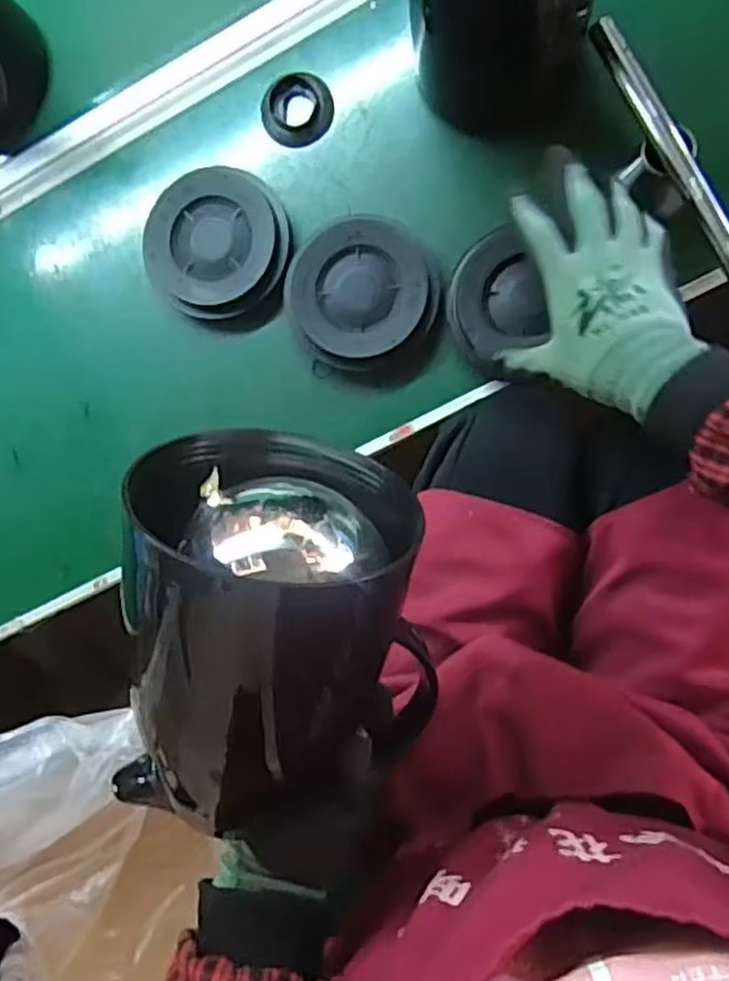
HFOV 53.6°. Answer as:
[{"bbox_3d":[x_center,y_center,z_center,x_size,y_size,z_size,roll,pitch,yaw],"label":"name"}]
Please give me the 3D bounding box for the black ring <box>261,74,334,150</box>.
[{"bbox_3d":[-0.058,-0.316,0.598,0.059,0.011,0.055,0,91,8],"label":"black ring"}]

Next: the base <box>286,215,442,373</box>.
[{"bbox_3d":[-0.003,-0.155,0.577,0.121,0.031,0.111,0,91,8],"label":"base"}]

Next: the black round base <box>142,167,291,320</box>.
[{"bbox_3d":[-0.119,-0.203,0.599,0.116,0.042,0.120,0,91,8],"label":"black round base"}]

